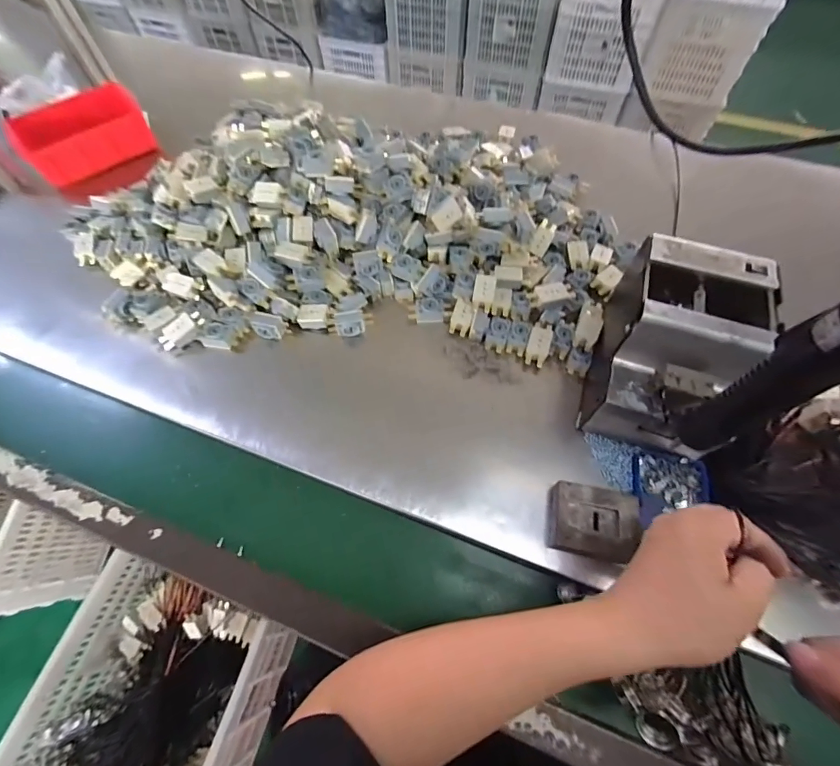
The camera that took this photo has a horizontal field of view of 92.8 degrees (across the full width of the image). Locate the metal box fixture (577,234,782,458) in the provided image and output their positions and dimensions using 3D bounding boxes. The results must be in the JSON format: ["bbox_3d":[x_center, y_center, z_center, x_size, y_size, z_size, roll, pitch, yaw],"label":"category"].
[{"bbox_3d":[0.264,-0.037,0.420,0.119,0.131,0.181,20,65,12],"label":"metal box fixture"}]

